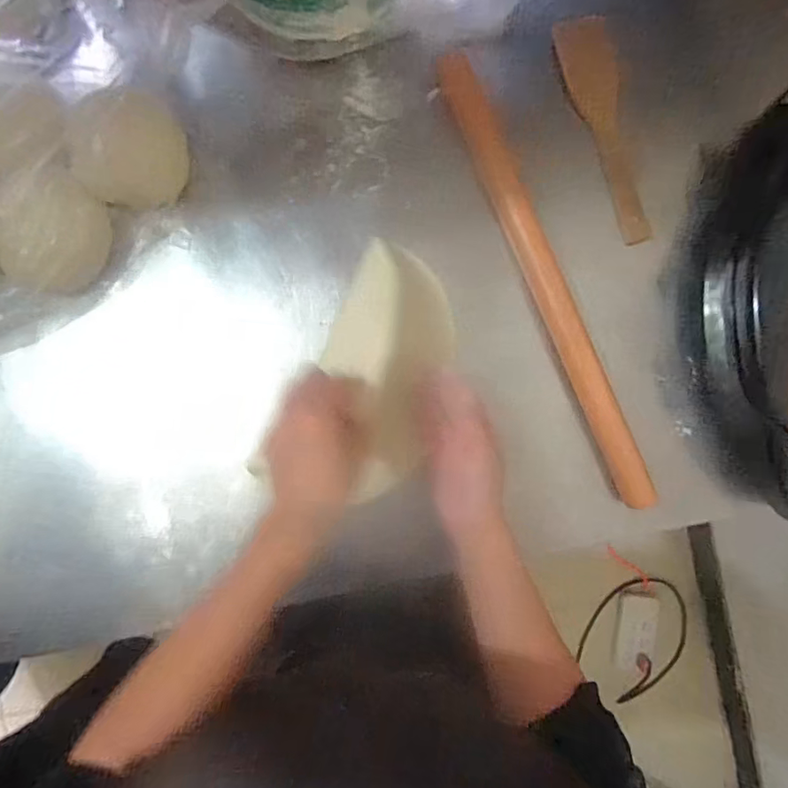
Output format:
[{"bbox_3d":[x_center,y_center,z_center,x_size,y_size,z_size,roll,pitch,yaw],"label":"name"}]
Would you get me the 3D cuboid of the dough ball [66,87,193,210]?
[{"bbox_3d":[-0.262,-0.243,0.533,0.098,0.076,0.100,0,90,-1],"label":"dough ball"}]

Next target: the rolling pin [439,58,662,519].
[{"bbox_3d":[0.157,-0.111,0.555,0.034,0.035,0.490,-24,91,0],"label":"rolling pin"}]

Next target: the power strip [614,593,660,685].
[{"bbox_3d":[0.623,0.617,1.366,0.093,0.027,0.202,14,78,-1],"label":"power strip"}]

